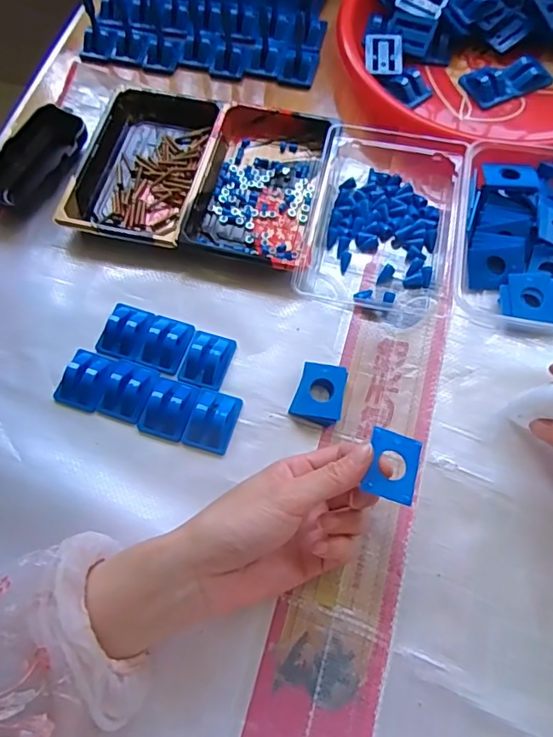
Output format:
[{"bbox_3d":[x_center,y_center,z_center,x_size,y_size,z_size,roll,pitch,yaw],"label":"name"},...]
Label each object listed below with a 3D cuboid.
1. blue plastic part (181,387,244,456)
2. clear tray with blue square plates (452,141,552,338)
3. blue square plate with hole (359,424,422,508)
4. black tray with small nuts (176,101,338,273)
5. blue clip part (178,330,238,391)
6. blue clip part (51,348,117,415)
[{"bbox_3d":[-0.047,0.036,0.382,0.033,0.018,0.045,15,70,8],"label":"blue plastic part"},{"bbox_3d":[0.203,-0.104,0.412,0.114,0.035,0.159,9,69,6],"label":"clear tray with blue square plates"},{"bbox_3d":[0.070,0.058,0.313,0.031,0.004,0.042,19,62,-3],"label":"blue square plate with hole"},{"bbox_3d":[-0.013,-0.158,0.450,0.098,0.022,0.155,13,70,8],"label":"black tray with small nuts"},{"bbox_3d":[-0.053,-0.009,0.398,0.034,0.014,0.044,17,70,9],"label":"blue clip part"},{"bbox_3d":[-0.144,0.007,0.395,0.038,0.011,0.044,17,70,9],"label":"blue clip part"}]

